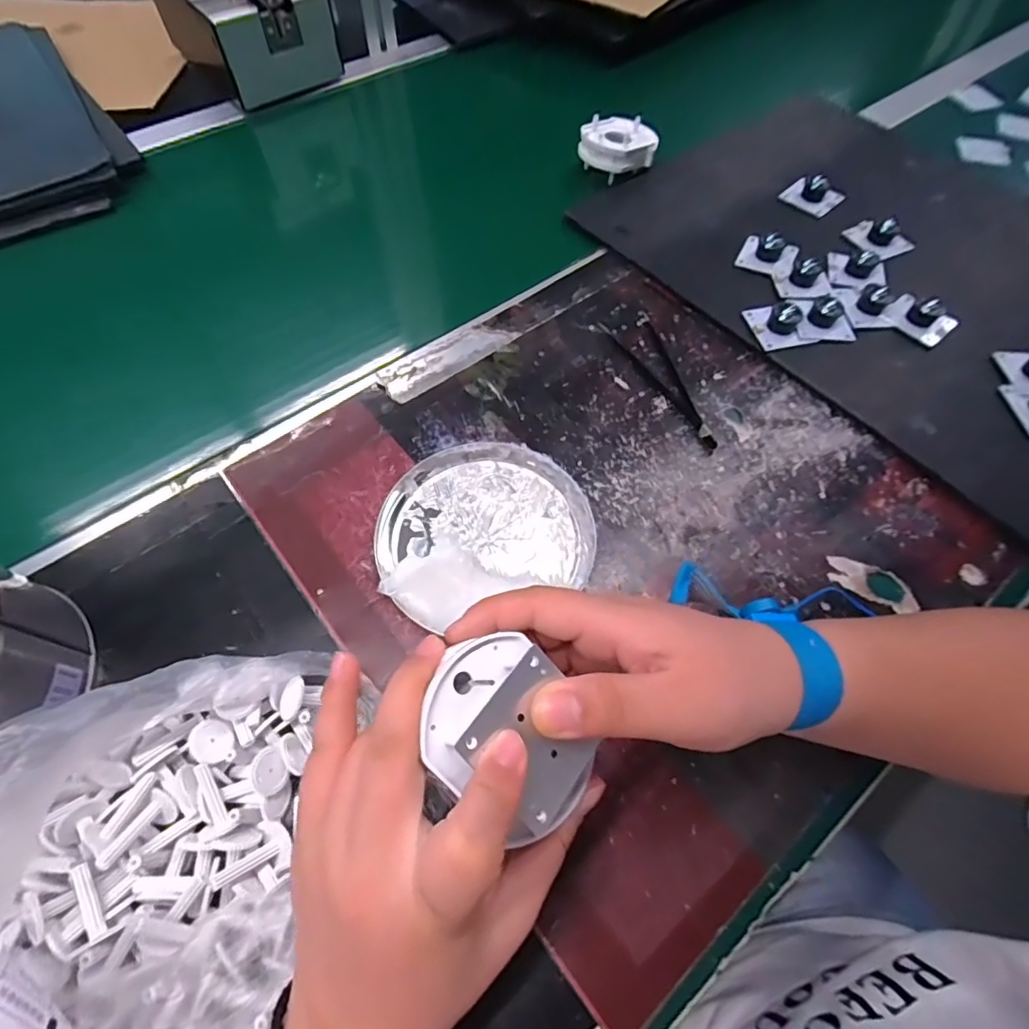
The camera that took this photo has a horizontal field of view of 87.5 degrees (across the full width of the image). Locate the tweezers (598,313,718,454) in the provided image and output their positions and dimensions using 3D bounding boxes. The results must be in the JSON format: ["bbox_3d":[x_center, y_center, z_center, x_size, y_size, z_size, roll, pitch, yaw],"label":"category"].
[{"bbox_3d":[0.112,-0.101,0.393,0.037,0.005,0.134,-21,64,-12],"label":"tweezers"}]

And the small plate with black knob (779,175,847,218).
[{"bbox_3d":[0.275,-0.296,0.493,0.049,0.026,0.036,33,66,16],"label":"small plate with black knob"}]

